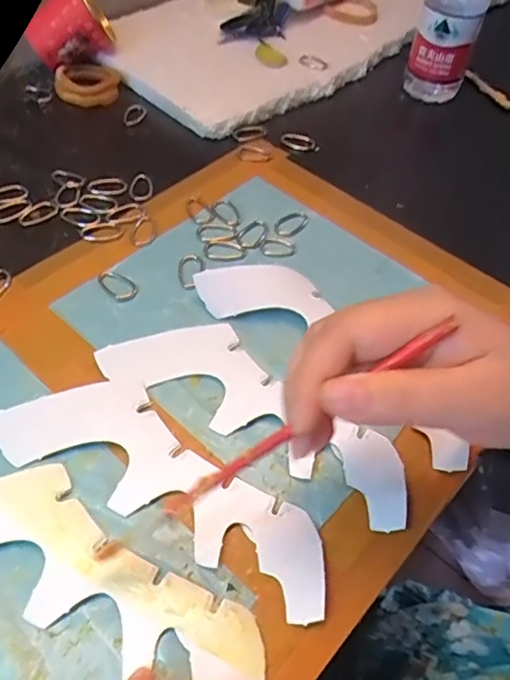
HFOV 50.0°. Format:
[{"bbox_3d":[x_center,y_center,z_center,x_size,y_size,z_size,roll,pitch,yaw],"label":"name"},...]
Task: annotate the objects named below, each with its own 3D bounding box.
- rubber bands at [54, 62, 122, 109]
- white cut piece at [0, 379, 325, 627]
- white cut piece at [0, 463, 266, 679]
[{"bbox_3d":[-0.177,-0.272,0.580,0.066,0.018,0.067,-4,52,-8],"label":"rubber bands"},{"bbox_3d":[-0.049,0.081,0.317,0.208,0.009,0.073,28,55,17],"label":"white cut piece"},{"bbox_3d":[-0.085,0.121,0.284,0.203,0.012,0.072,23,53,11],"label":"white cut piece"}]

